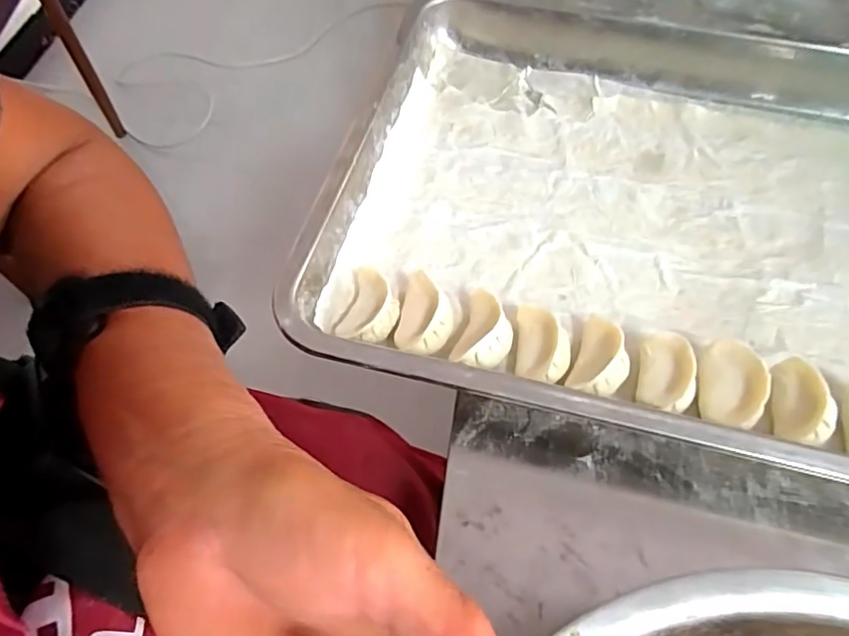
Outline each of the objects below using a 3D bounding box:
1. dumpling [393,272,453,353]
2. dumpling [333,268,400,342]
[{"bbox_3d":[0.001,0.000,0.340,0.031,0.030,0.049,8,60,7],"label":"dumpling"},{"bbox_3d":[-0.033,-0.004,0.345,0.031,0.025,0.042,16,62,12],"label":"dumpling"}]

